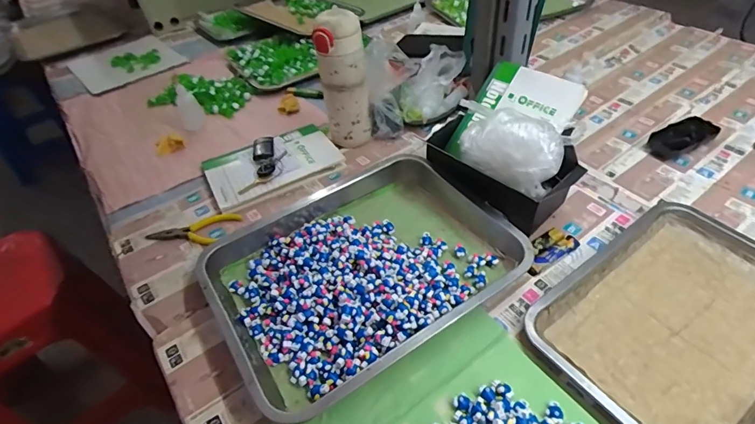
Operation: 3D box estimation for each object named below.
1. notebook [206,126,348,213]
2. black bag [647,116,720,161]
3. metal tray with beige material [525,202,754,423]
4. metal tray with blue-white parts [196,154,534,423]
[{"bbox_3d":[-0.167,-0.081,0.663,0.196,0.015,0.137,-26,41,-16],"label":"notebook"},{"bbox_3d":[0.465,-0.115,0.646,0.096,0.032,0.052,-23,46,-16],"label":"black bag"},{"bbox_3d":[0.333,0.107,0.454,0.308,0.028,0.202,-30,49,-22],"label":"metal tray with beige material"},{"bbox_3d":[-0.016,0.061,0.521,0.359,0.049,0.274,-27,48,-20],"label":"metal tray with blue-white parts"}]

